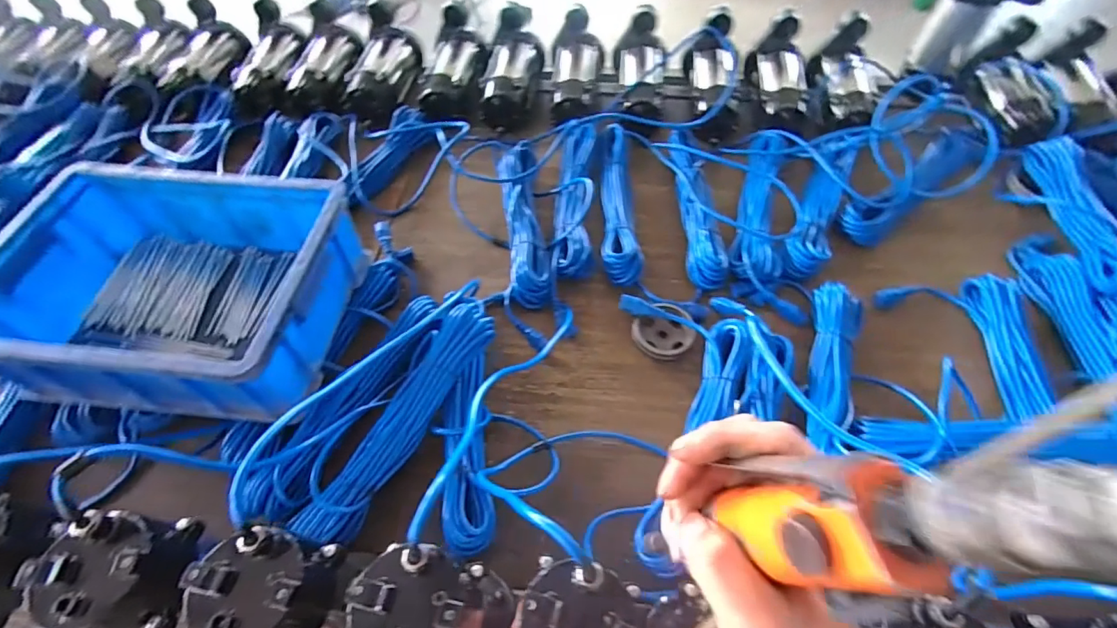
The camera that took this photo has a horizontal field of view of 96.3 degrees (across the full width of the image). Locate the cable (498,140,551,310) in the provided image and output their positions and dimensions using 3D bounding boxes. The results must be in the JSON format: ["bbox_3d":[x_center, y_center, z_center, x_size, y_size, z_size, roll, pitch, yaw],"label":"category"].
[{"bbox_3d":[-0.060,-0.170,0.857,0.070,0.043,0.360,-6,56,-3],"label":"cable"}]

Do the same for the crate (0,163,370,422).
[{"bbox_3d":[-0.509,-0.040,0.664,0.421,0.165,0.307,5,56,5],"label":"crate"}]

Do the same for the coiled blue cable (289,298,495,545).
[{"bbox_3d":[-0.193,0.120,0.633,0.073,0.076,0.346,29,61,19],"label":"coiled blue cable"}]

